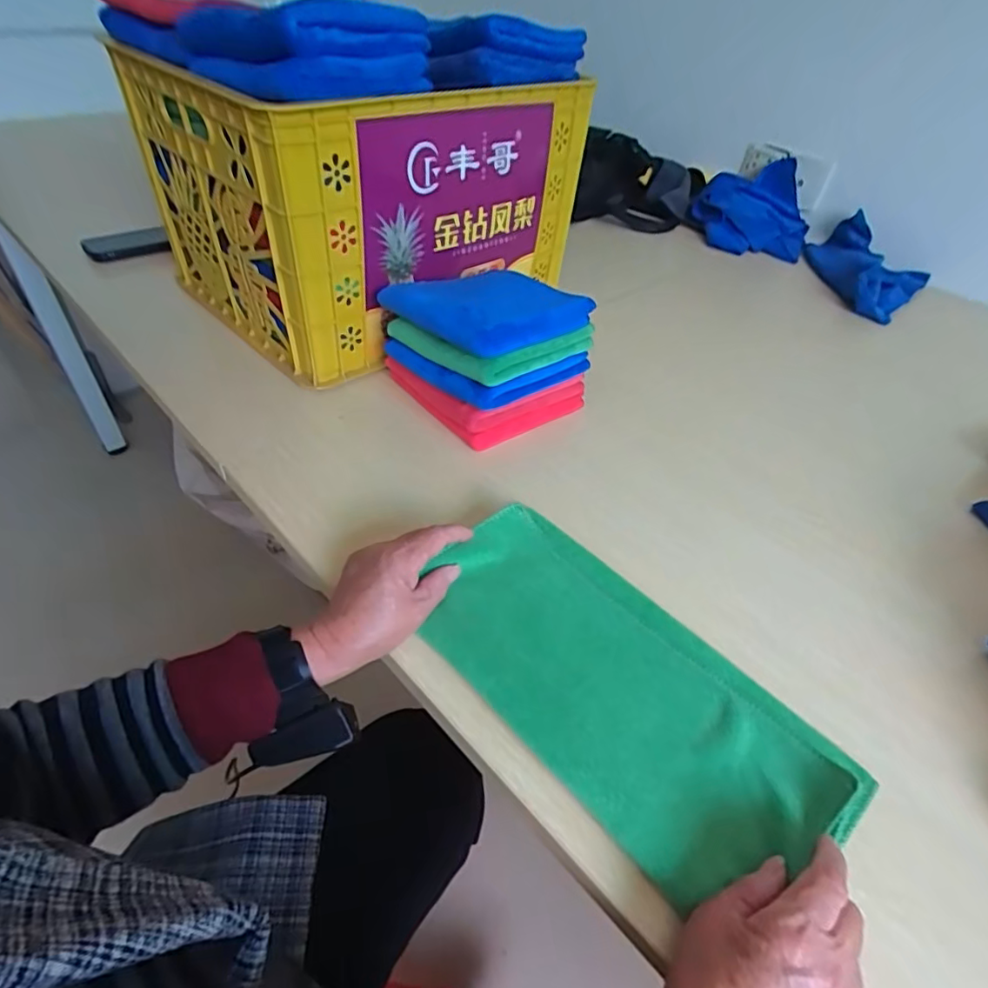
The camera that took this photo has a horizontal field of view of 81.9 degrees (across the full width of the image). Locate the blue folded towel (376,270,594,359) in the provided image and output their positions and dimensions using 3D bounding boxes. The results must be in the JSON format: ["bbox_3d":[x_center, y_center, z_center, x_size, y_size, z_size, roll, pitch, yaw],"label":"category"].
[{"bbox_3d":[-0.007,-0.213,0.619,0.173,0.039,0.179,-26,52,-29],"label":"blue folded towel"}]

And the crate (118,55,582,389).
[{"bbox_3d":[-0.171,-0.407,0.778,0.391,0.281,0.453,37,52,28],"label":"crate"}]

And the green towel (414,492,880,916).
[{"bbox_3d":[0.086,0.131,0.422,0.167,0.021,0.312,-31,54,-32],"label":"green towel"}]

